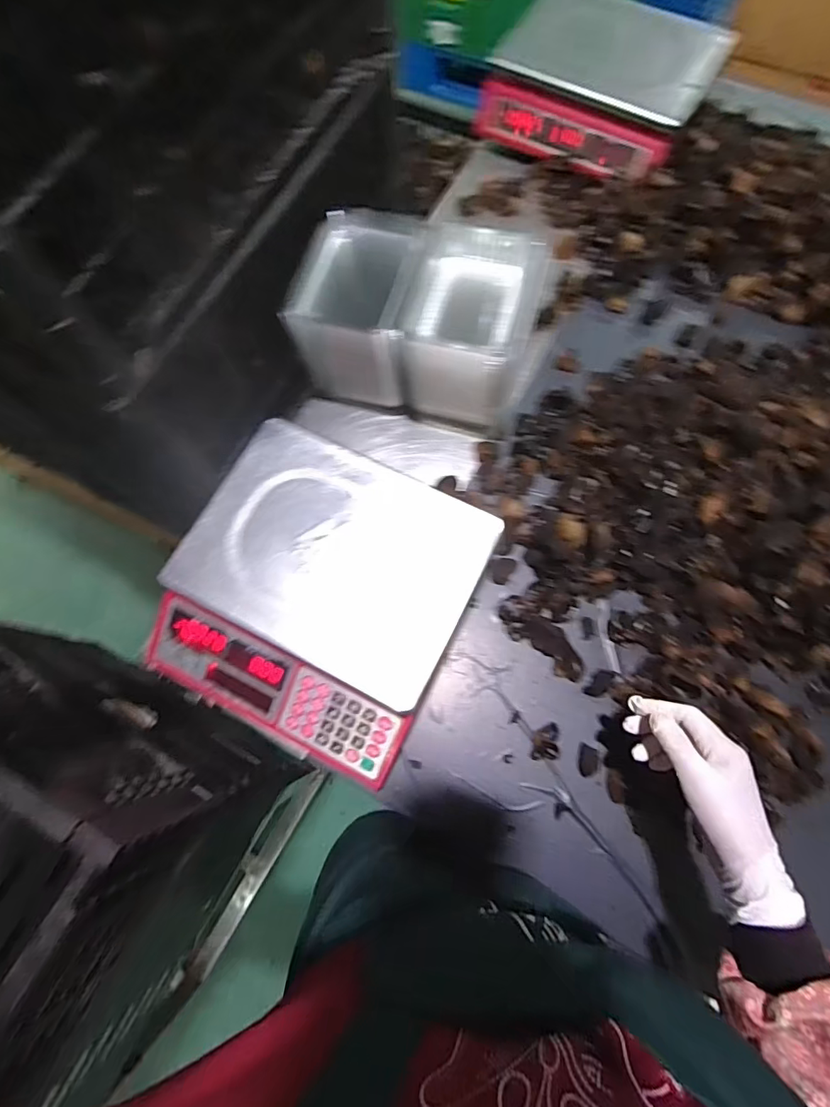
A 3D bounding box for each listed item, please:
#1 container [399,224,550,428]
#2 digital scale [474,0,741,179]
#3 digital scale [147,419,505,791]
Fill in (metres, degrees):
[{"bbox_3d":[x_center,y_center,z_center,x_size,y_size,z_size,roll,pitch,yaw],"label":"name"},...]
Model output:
[{"bbox_3d":[0.068,-0.276,0.615,0.148,0.142,0.177,16,74,4],"label":"container"},{"bbox_3d":[0.280,-0.719,0.759,0.301,0.107,0.220,32,75,9],"label":"digital scale"},{"bbox_3d":[-0.104,0.046,0.541,0.293,0.092,0.307,27,75,7],"label":"digital scale"}]

